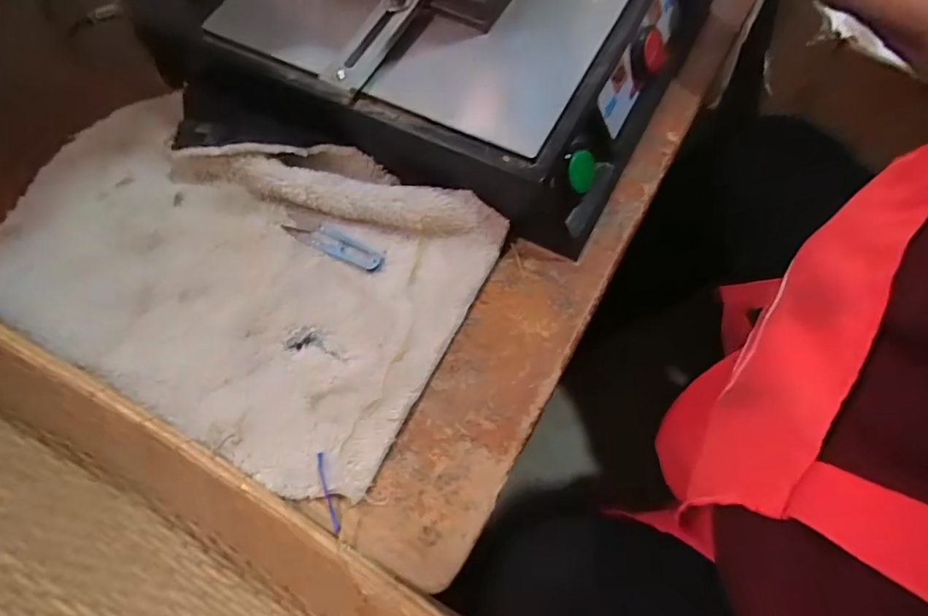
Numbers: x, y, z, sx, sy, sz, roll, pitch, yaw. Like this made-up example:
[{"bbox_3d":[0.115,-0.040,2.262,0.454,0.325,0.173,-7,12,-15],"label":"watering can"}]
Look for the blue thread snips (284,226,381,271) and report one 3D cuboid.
[{"bbox_3d":[-0.116,-0.058,0.467,0.096,0.004,0.022,24,72,12],"label":"blue thread snips"}]

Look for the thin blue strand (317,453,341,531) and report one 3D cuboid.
[{"bbox_3d":[-0.100,0.134,0.386,0.005,0.006,0.057,-18,69,-4],"label":"thin blue strand"}]

